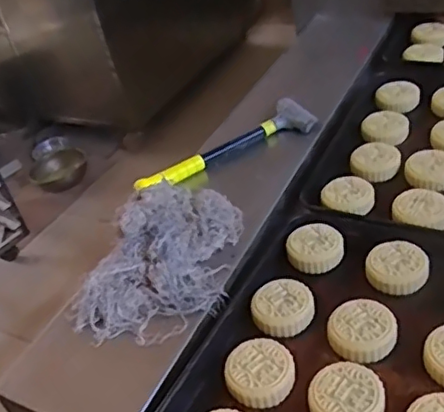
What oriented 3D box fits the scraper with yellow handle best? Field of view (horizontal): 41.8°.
[{"bbox_3d":[0.007,-0.089,0.915,0.318,0.031,0.091,-28,37,-23],"label":"scraper with yellow handle"}]

